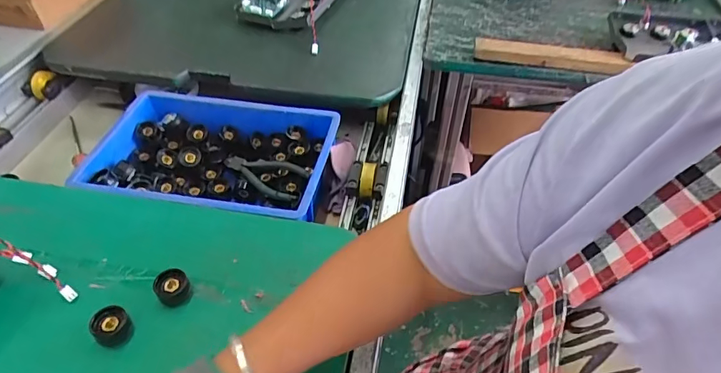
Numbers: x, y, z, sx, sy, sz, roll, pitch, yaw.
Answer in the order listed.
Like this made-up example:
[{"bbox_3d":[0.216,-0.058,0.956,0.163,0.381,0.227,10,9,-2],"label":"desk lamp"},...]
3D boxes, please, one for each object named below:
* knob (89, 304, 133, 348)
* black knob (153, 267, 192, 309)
[{"bbox_3d":[-0.222,0.125,0.412,0.026,0.029,0.027,0,48,0],"label":"knob"},{"bbox_3d":[-0.181,0.095,0.441,0.031,0.025,0.034,0,48,0],"label":"black knob"}]

